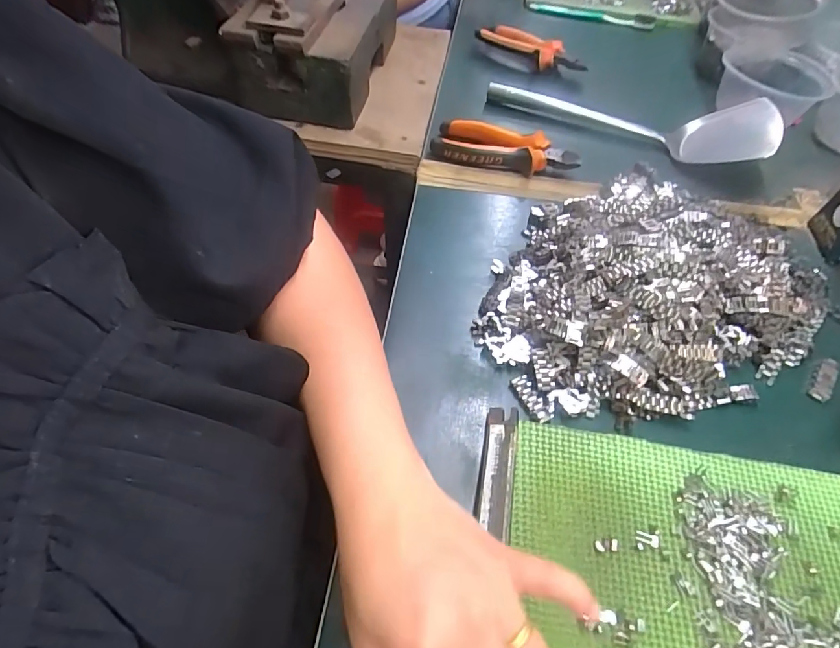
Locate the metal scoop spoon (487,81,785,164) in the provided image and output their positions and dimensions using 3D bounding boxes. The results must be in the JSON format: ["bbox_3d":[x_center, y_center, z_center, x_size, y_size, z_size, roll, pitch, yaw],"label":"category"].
[{"bbox_3d":[0.230,-0.224,0.508,0.317,0.037,0.076,11,56,6],"label":"metal scoop spoon"}]

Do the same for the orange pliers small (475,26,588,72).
[{"bbox_3d":[0.145,-0.357,0.601,0.150,0.028,0.038,33,60,19],"label":"orange pliers small"}]

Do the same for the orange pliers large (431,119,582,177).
[{"bbox_3d":[0.089,-0.182,0.478,0.145,0.031,0.049,14,56,7],"label":"orange pliers large"}]

